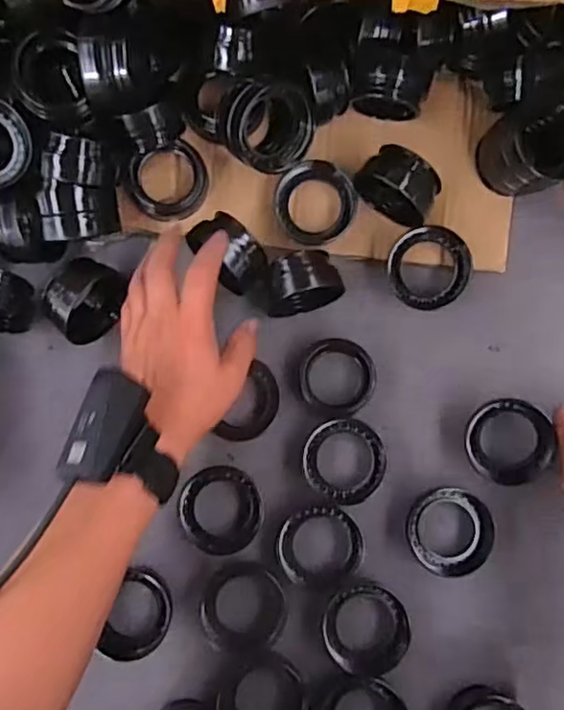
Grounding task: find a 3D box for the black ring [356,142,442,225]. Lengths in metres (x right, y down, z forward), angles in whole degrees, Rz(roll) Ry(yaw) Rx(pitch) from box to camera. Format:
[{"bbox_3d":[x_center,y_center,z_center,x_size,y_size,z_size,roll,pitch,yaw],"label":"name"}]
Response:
[{"bbox_3d":[0.097,-0.137,0.525,0.067,0.054,0.044,36,84,4],"label":"black ring"}]

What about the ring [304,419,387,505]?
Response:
[{"bbox_3d":[0.051,0.088,0.526,0.066,0.028,0.068,0,83,-1],"label":"ring"}]

